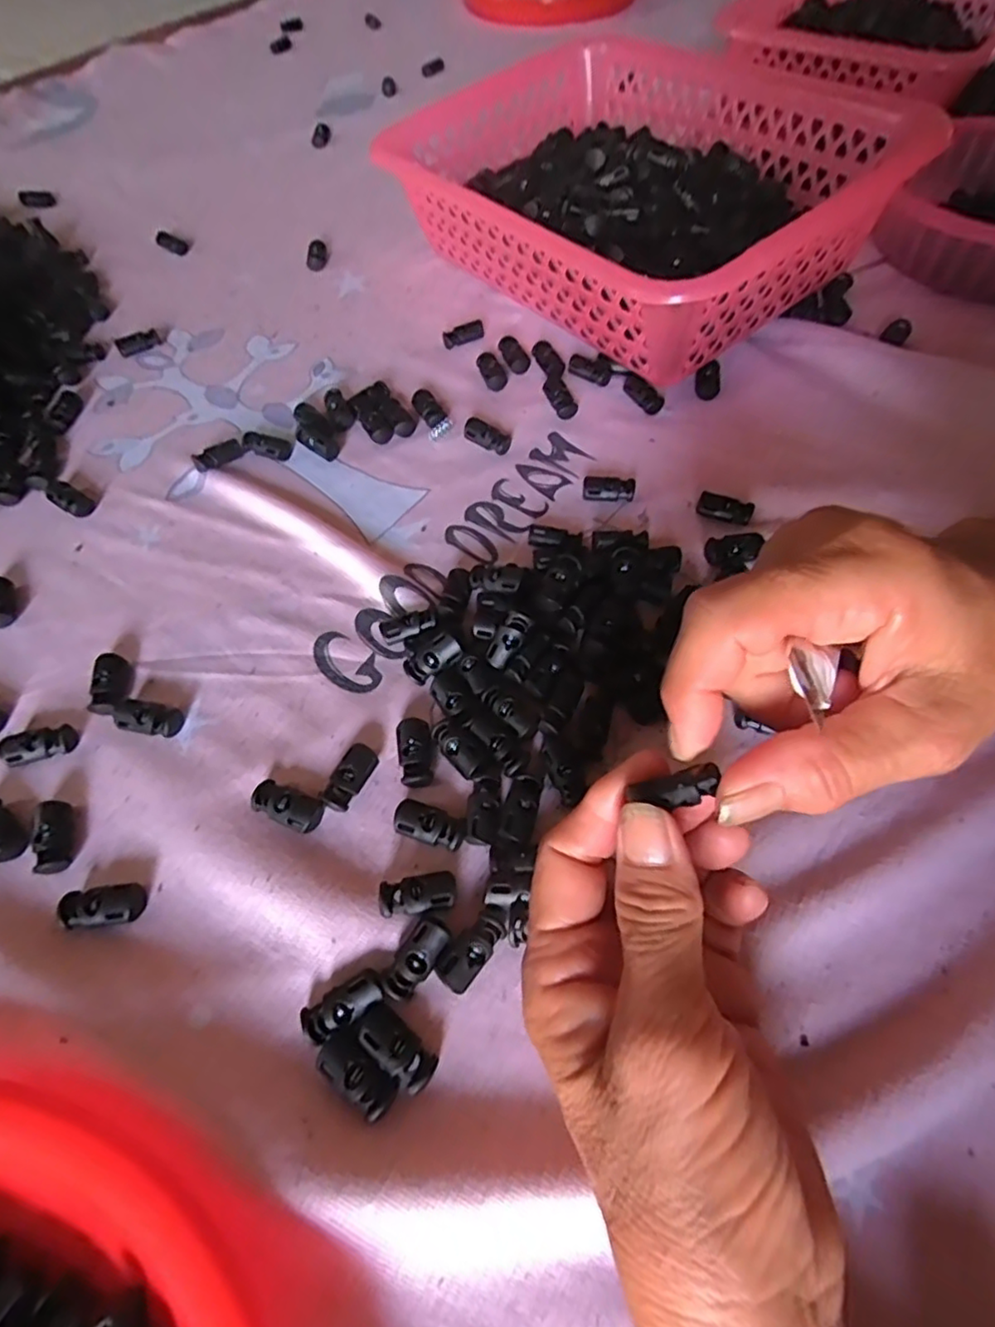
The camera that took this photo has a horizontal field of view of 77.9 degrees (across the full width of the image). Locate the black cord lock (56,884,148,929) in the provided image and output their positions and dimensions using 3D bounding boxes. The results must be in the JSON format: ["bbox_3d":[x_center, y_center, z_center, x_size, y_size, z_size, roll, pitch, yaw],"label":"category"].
[{"bbox_3d":[-0.148,0.091,0.230,0.029,0.007,0.014,-7,60,-3],"label":"black cord lock"}]

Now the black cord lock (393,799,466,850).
[{"bbox_3d":[-0.027,0.063,0.242,0.029,0.009,0.015,19,62,12],"label":"black cord lock"}]

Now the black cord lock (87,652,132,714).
[{"bbox_3d":[-0.176,0.010,0.280,0.016,0.008,0.029,-9,60,-4],"label":"black cord lock"}]

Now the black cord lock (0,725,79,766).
[{"bbox_3d":[-0.197,0.035,0.265,0.028,0.009,0.014,-18,61,-10],"label":"black cord lock"}]

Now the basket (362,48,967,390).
[{"bbox_3d":[0.082,-0.303,0.406,0.205,0.103,0.291,-34,65,-18],"label":"basket"}]

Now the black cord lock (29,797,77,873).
[{"bbox_3d":[-0.176,0.068,0.244,0.012,0.007,0.029,-15,60,-8],"label":"black cord lock"}]

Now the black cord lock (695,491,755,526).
[{"bbox_3d":[0.118,-0.081,0.319,0.027,0.006,0.014,22,62,13],"label":"black cord lock"}]

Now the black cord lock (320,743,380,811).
[{"bbox_3d":[-0.061,0.046,0.253,0.013,0.007,0.028,26,63,15],"label":"black cord lock"}]

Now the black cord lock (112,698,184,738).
[{"bbox_3d":[-0.154,0.023,0.271,0.030,0.007,0.015,10,60,7],"label":"black cord lock"}]

